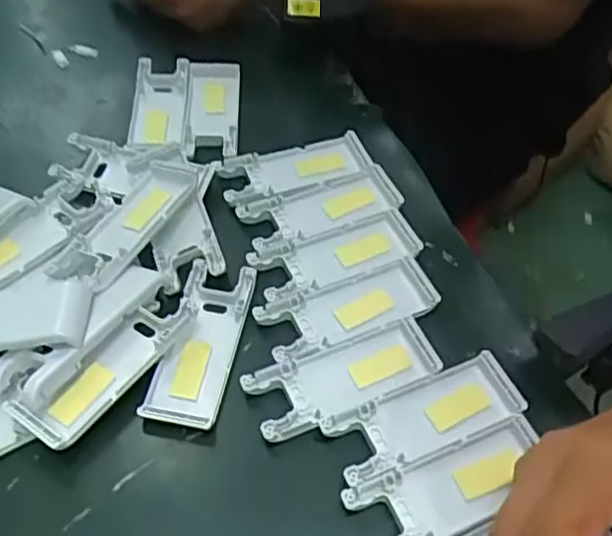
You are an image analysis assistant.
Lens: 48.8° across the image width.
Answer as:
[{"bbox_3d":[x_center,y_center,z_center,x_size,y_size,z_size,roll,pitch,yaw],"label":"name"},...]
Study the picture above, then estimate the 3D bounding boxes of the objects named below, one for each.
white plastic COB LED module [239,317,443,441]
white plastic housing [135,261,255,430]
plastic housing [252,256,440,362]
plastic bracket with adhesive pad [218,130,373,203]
[{"bbox_3d":[0.020,0.058,0.370,0.103,0.007,0.040,-18,53,-18],"label":"white plastic COB LED module"},{"bbox_3d":[-0.059,0.042,0.380,0.039,0.012,0.101,10,50,4],"label":"white plastic housing"},{"bbox_3d":[0.024,0.022,0.397,0.102,0.006,0.041,-16,53,-17],"label":"plastic housing"},{"bbox_3d":[-0.009,-0.072,0.471,0.101,0.010,0.042,-14,52,-16],"label":"plastic bracket with adhesive pad"}]

